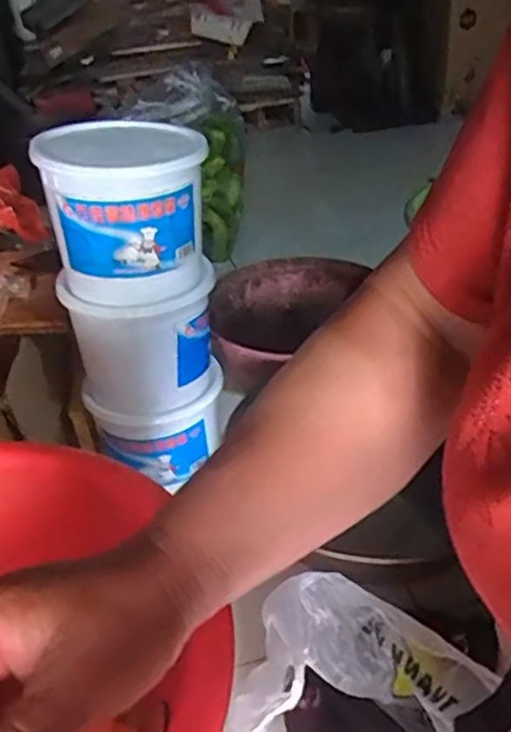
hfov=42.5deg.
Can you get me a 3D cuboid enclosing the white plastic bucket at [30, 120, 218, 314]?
[{"bbox_3d":[-0.153,-0.174,0.771,0.168,0.178,0.154,-3,34,2],"label":"white plastic bucket"}]

